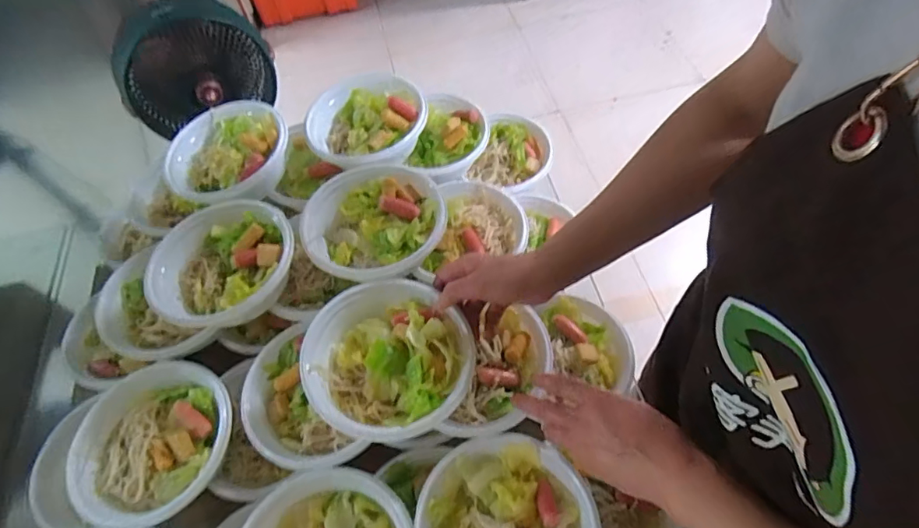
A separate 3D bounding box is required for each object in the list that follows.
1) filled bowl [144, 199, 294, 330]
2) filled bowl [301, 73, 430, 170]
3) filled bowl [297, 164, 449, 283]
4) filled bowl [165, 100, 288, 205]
[{"bbox_3d":[-0.274,0.000,0.600,0.162,0.051,0.151,-2,57,4],"label":"filled bowl"},{"bbox_3d":[-0.122,-0.184,0.716,0.162,0.078,0.157,-2,57,4],"label":"filled bowl"},{"bbox_3d":[-0.097,-0.045,0.636,0.172,0.075,0.183,-2,57,4],"label":"filled bowl"},{"bbox_3d":[-0.310,-0.147,0.696,0.163,0.049,0.153,-2,57,4],"label":"filled bowl"}]

